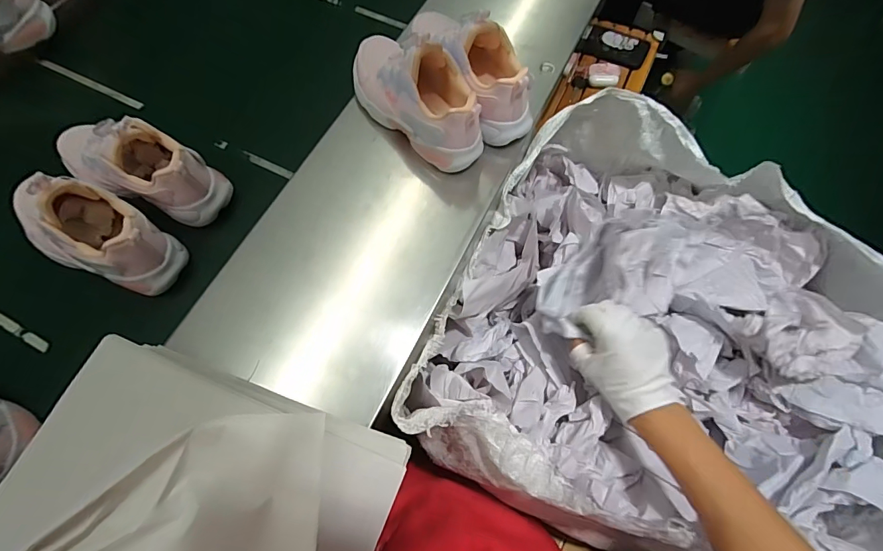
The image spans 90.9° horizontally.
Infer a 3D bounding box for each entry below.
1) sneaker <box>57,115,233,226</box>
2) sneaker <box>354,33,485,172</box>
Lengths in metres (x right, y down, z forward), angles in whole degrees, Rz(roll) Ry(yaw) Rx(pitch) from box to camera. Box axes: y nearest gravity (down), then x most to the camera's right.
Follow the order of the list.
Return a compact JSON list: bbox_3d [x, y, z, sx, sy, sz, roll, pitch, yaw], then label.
[{"bbox_3d":[-0.372,-0.135,0.511,0.216,0.089,0.086,24,70,9],"label":"sneaker"},{"bbox_3d":[-0.037,-0.228,0.519,0.214,0.103,0.075,41,73,14],"label":"sneaker"}]

